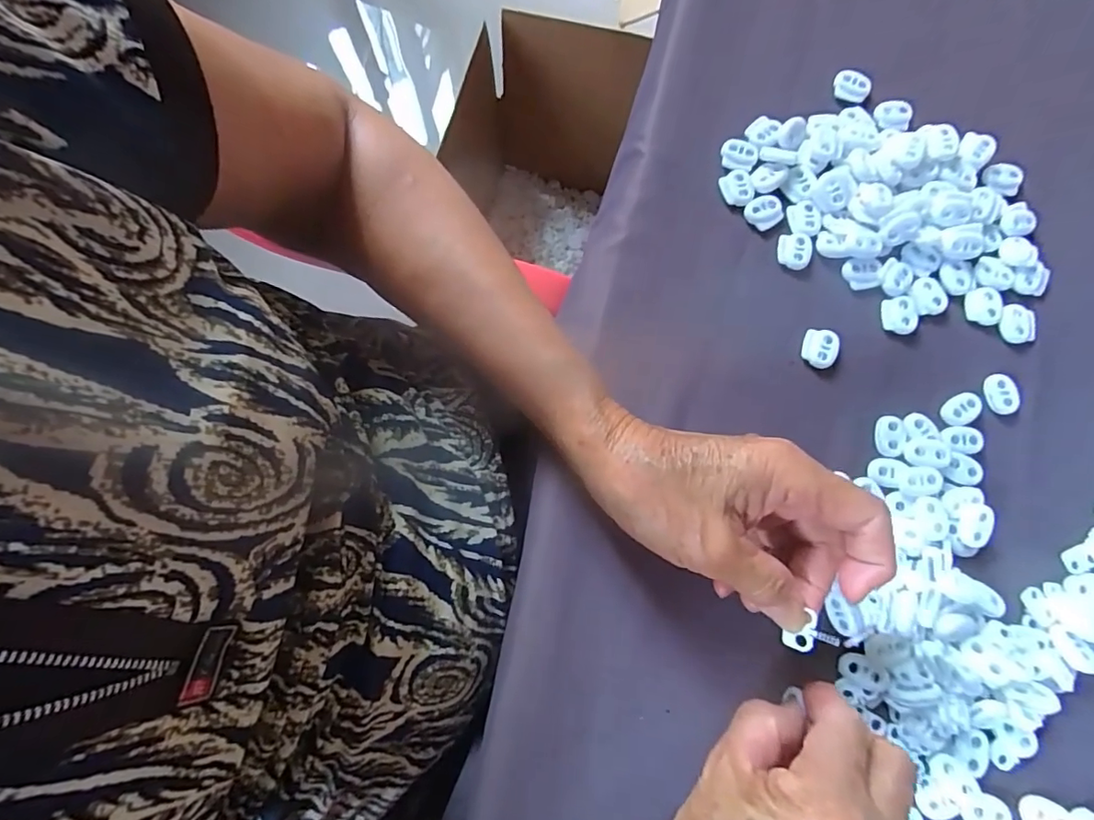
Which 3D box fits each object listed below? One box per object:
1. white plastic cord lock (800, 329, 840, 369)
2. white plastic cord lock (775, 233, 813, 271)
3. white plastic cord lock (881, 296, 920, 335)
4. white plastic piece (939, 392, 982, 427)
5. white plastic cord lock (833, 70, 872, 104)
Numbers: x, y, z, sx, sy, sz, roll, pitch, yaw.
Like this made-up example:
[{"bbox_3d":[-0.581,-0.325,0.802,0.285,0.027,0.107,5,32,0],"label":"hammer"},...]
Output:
[{"bbox_3d":[0.154,-0.035,0.297,0.020,0.006,0.021,9,79,2],"label":"white plastic cord lock"},{"bbox_3d":[0.146,-0.094,0.309,0.021,0.004,0.021,15,79,4],"label":"white plastic cord lock"},{"bbox_3d":[0.203,-0.054,0.302,0.021,0.004,0.021,0,79,1],"label":"white plastic cord lock"},{"bbox_3d":[0.229,-0.001,0.289,0.025,0.004,0.015,-31,80,-5],"label":"white plastic piece"},{"bbox_3d":[0.192,-0.204,0.331,0.023,0.004,0.019,16,79,4],"label":"white plastic cord lock"}]

